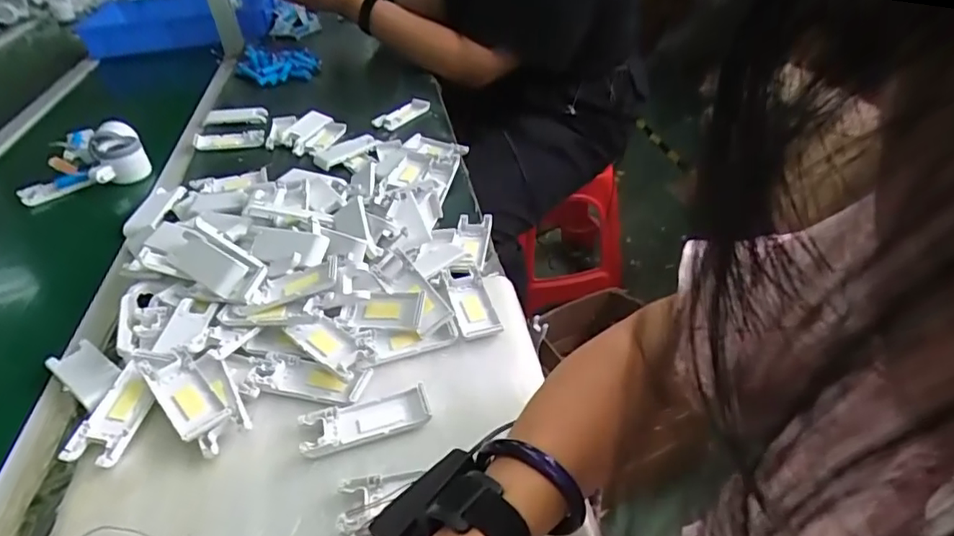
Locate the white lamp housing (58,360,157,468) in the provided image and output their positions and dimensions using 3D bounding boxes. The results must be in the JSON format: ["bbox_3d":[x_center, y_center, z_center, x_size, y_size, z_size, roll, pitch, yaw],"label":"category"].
[{"bbox_3d":[-0.296,0.120,0.470,0.045,0.017,0.088,4,39,11],"label":"white lamp housing"}]

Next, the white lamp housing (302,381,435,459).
[{"bbox_3d":[-0.089,0.121,0.459,0.101,0.008,0.041,-13,39,-12],"label":"white lamp housing"}]

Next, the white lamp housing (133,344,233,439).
[{"bbox_3d":[-0.250,0.103,0.482,0.038,0.021,0.115,-33,46,-32],"label":"white lamp housing"}]

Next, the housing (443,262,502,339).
[{"bbox_3d":[-0.006,0.032,0.572,0.038,0.013,0.111,-12,39,-10],"label":"housing"}]

